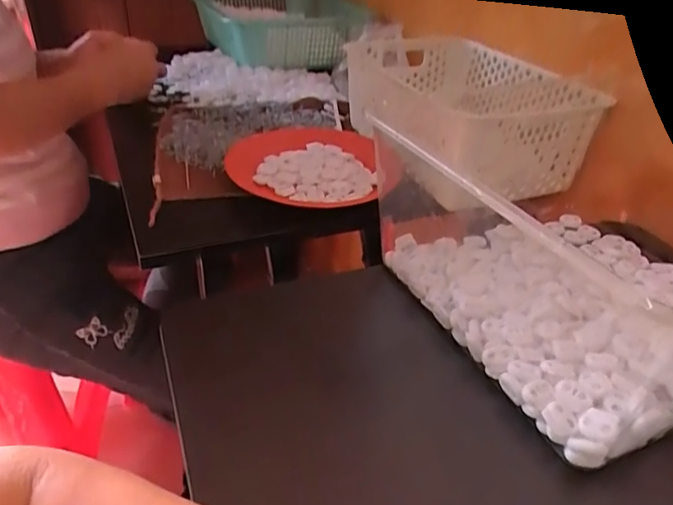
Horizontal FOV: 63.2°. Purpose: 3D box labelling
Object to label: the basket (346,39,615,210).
[{"bbox_3d":[0.154,-0.201,0.742,0.206,0.100,0.362,-10,36,-19],"label":"basket"}]

